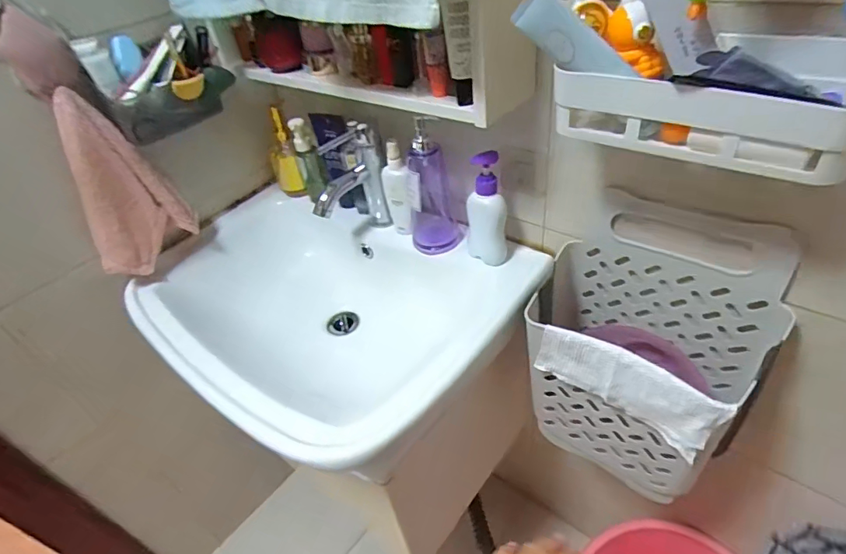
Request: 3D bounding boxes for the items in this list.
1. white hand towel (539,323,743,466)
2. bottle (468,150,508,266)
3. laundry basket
[{"bbox_3d":[0.228,0.124,0.542,0.197,0.088,0.023,27,49,33],"label":"white hand towel"},{"bbox_3d":[0.093,-0.100,0.696,0.044,0.170,0.062,-17,41,-15],"label":"bottle"},{"bbox_3d":[0.277,0.102,0.630,0.285,0.361,0.162,25,48,32],"label":"laundry basket"}]

